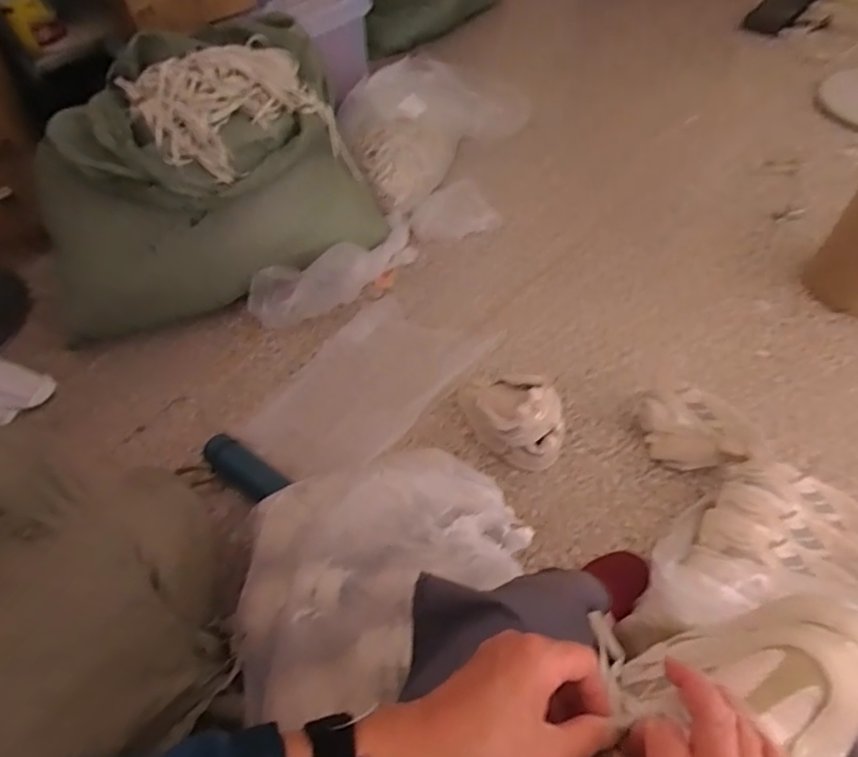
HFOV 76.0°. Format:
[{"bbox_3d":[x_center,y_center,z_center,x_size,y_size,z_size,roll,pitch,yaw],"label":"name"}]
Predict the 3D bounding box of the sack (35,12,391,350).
[{"bbox_3d":[-0.472,-0.404,1.098,0.658,0.383,0.353,-25,54,-13],"label":"sack"}]

